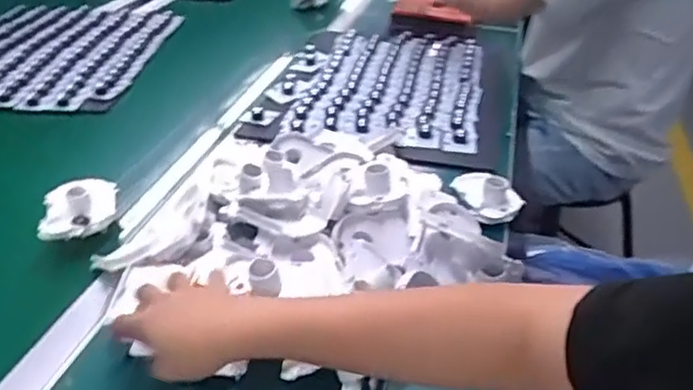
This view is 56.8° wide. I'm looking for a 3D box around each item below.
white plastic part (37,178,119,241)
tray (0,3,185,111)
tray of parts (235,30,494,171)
[{"bbox_3d":[-0.286,0.012,0.685,0.076,0.039,0.075,-9,34,-17],"label":"white plastic part"},{"bbox_3d":[-0.515,-0.259,1.119,0.356,0.024,0.445,5,32,5],"label":"tray"},{"bbox_3d":[0.063,-0.171,1.027,0.357,0.052,0.427,9,33,12],"label":"tray of parts"}]

